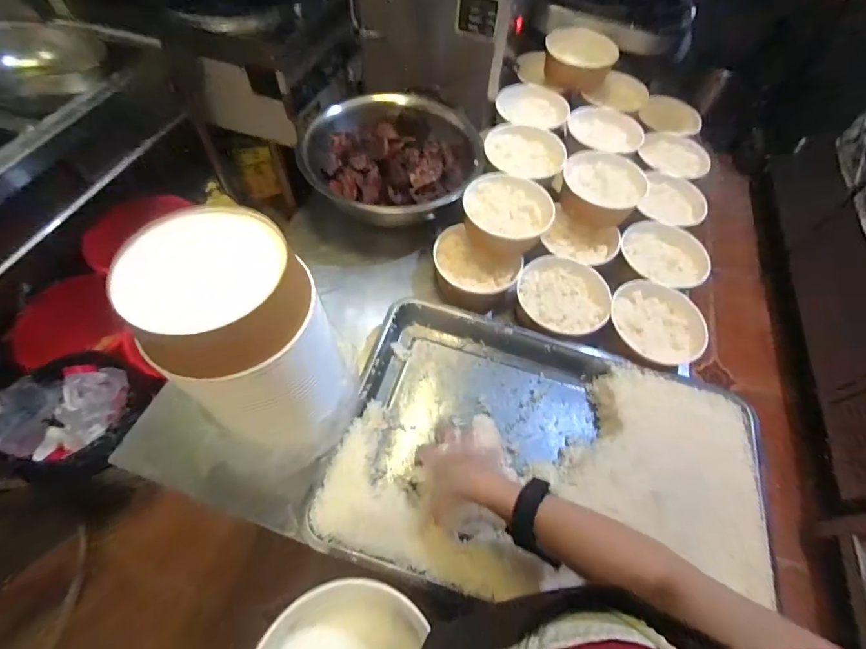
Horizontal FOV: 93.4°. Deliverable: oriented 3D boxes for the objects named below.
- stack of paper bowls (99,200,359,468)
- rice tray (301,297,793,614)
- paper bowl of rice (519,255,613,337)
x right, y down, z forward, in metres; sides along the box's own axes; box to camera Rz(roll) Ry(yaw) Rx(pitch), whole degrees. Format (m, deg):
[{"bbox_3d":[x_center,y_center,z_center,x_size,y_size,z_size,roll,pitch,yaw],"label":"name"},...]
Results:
[{"bbox_3d":[-0.178,0.033,0.447,0.148,0.288,0.153,41,65,19],"label":"stack of paper bowls"},{"bbox_3d":[0.165,0.191,0.583,0.570,0.059,0.369,15,59,5],"label":"rice tray"},{"bbox_3d":[0.227,-0.045,0.729,0.155,0.058,0.152,2,59,-3],"label":"paper bowl of rice"}]

